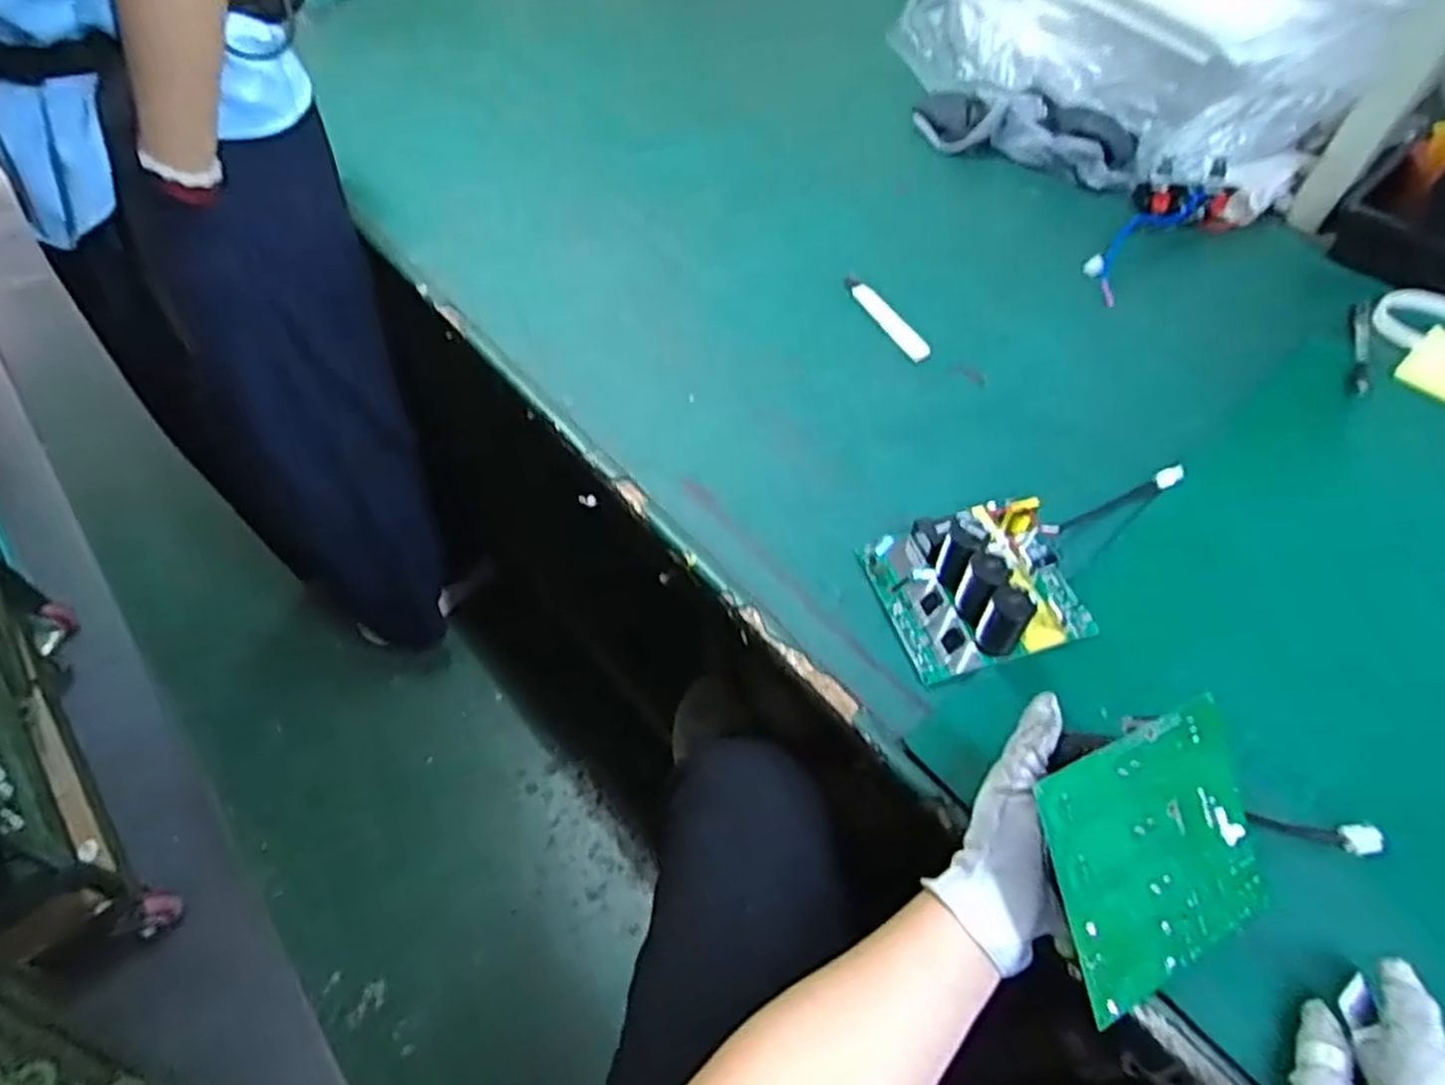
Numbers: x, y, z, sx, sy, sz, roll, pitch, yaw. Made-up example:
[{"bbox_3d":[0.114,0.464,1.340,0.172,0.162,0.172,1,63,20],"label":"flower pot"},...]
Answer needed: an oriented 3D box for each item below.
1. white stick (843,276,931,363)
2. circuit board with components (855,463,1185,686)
[{"bbox_3d":[0.160,-0.223,0.768,0.024,0.013,0.132,-18,56,-14],"label":"white stick"},{"bbox_3d":[0.189,0.022,0.561,0.143,0.064,0.114,-13,55,-10],"label":"circuit board with components"}]

